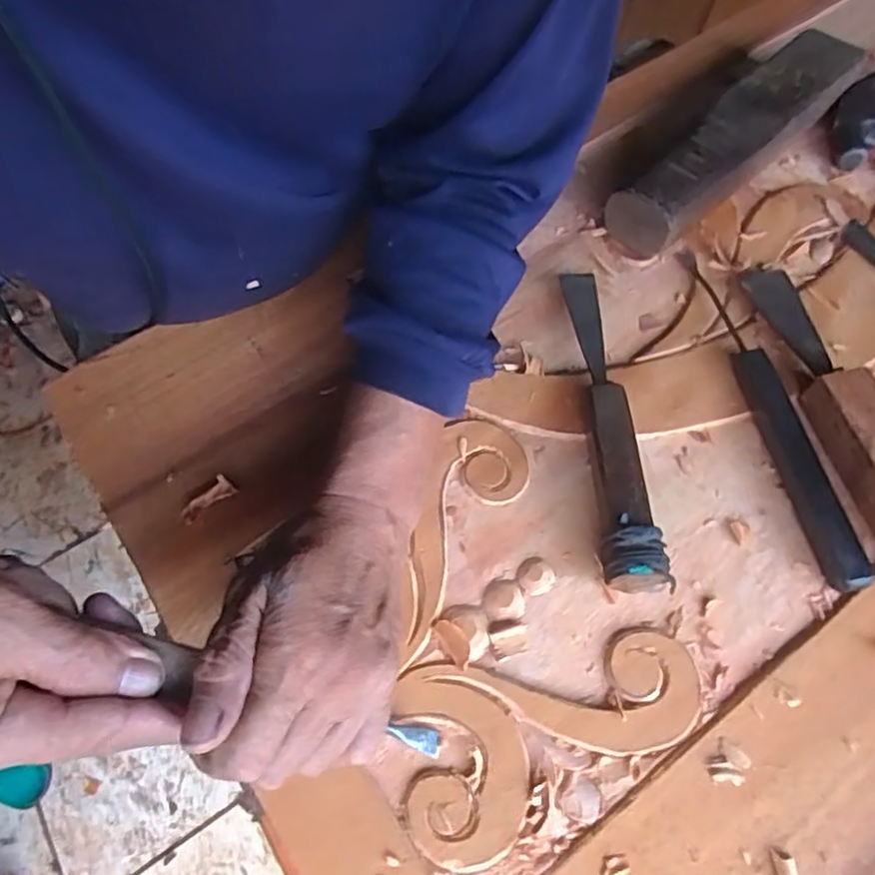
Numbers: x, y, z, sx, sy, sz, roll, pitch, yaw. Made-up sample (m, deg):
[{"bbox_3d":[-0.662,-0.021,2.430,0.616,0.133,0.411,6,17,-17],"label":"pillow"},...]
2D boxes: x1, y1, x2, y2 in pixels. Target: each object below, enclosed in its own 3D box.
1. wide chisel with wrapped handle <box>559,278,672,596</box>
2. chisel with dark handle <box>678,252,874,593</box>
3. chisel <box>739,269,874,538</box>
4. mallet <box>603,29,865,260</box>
[{"bbox_3d":[0.107,-0.018,0.400,0.033,0.034,0.220,-1,64,1],"label":"wide chisel with wrapped handle"},{"bbox_3d":[0.208,-0.026,0.411,0.018,0.016,0.248,-10,64,-4],"label":"chisel with dark handle"},{"bbox_3d":[0.248,-0.022,0.392,0.033,0.035,0.221,-12,64,-5],"label":"chisel"},{"bbox_3d":[0.228,-0.228,0.492,0.260,0.048,0.058,-41,70,-17],"label":"mallet"}]

